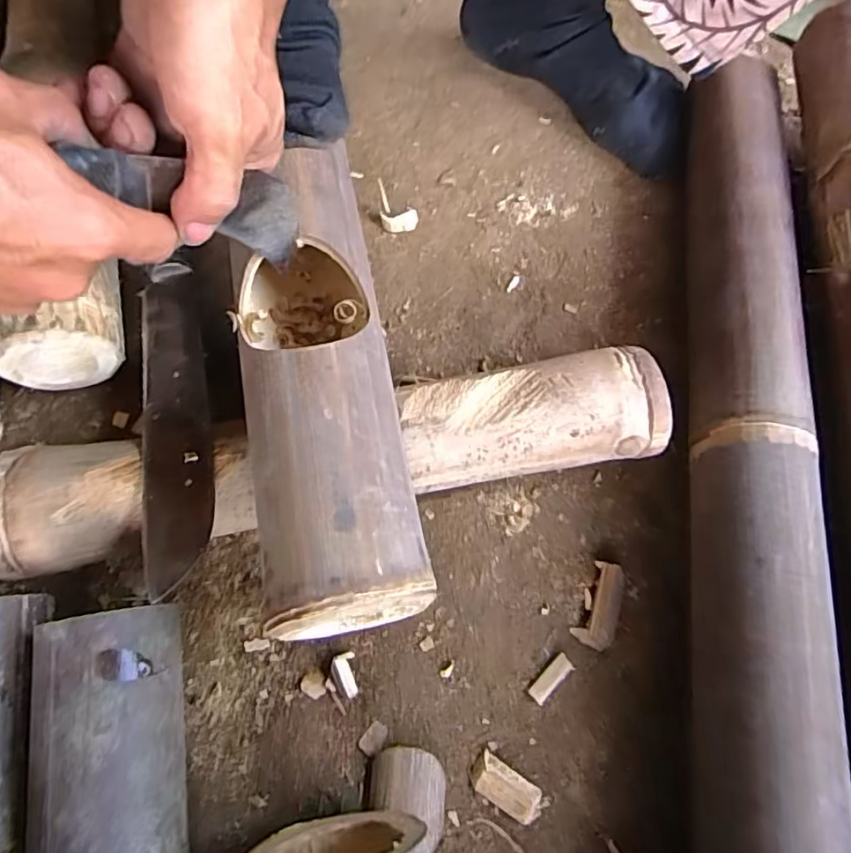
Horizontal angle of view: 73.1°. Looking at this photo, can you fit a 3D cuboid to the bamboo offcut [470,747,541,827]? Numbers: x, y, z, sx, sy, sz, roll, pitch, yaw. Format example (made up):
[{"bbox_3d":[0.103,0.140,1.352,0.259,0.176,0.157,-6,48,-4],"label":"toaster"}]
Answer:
[{"bbox_3d":[0.045,0.202,0.321,0.039,0.004,0.020,33,72,8],"label":"bamboo offcut"}]

